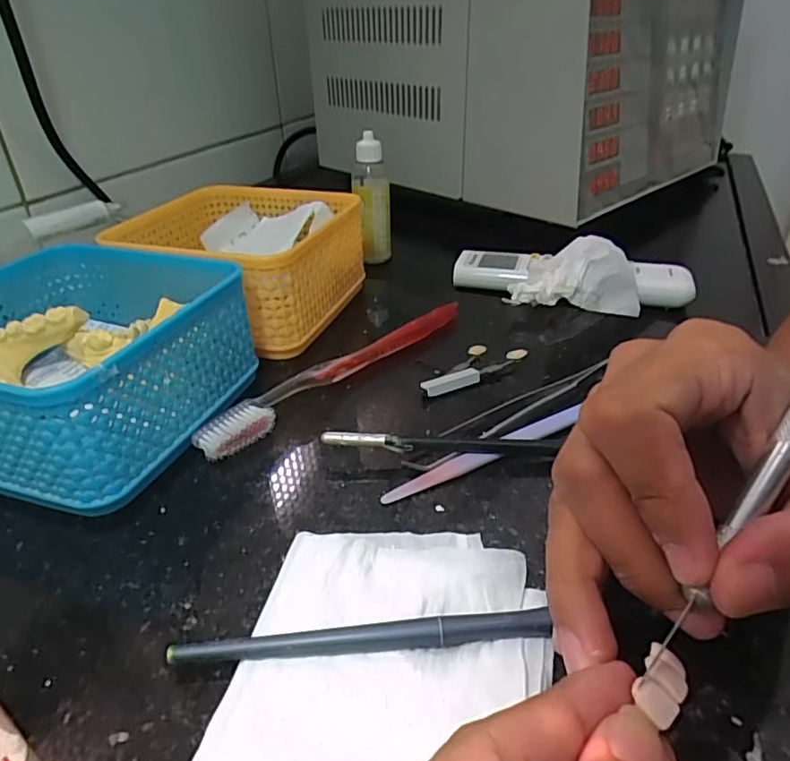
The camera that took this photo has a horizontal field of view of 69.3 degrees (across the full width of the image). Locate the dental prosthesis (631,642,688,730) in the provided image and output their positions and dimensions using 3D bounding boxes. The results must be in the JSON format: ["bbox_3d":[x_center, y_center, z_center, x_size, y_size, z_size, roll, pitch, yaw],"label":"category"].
[{"bbox_3d":[0.062,0.069,0.133,0.010,0.005,0.018,21,38,33],"label":"dental prosthesis"}]

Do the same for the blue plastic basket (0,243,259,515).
[{"bbox_3d":[-0.154,-0.010,0.281,0.129,0.068,0.128,9,35,16],"label":"blue plastic basket"}]

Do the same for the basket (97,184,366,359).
[{"bbox_3d":[-0.100,-0.076,0.379,0.128,0.070,0.128,10,35,16],"label":"basket"}]

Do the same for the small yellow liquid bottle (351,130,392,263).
[{"bbox_3d":[-0.019,-0.156,0.493,0.031,0.104,0.034,-3,33,-3],"label":"small yellow liquid bottle"}]

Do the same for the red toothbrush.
[{"bbox_3d":[-0.029,-0.007,0.318,0.021,0.015,0.180,26,42,35],"label":"red toothbrush"}]

